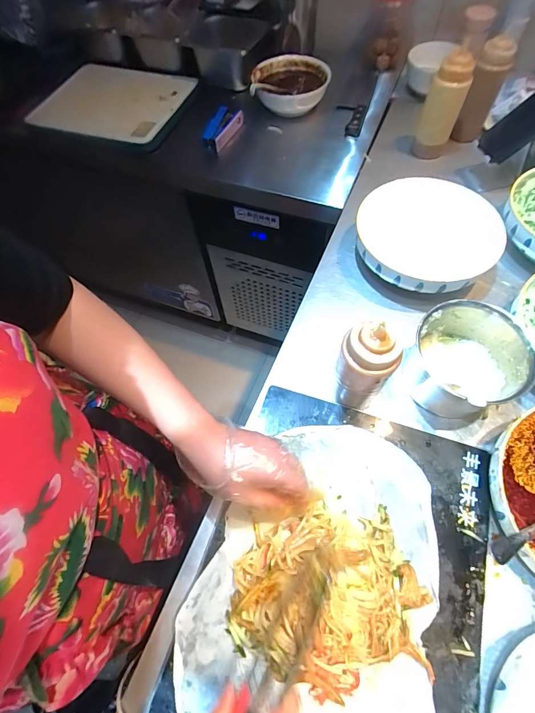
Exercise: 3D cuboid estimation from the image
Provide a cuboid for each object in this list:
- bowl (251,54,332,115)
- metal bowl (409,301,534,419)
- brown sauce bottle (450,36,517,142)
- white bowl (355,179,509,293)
[{"bbox_3d":[0.055,-0.639,0.834,0.177,0.067,0.183,7,63,5],"label":"bowl"},{"bbox_3d":[0.267,0.006,0.472,0.126,0.103,0.127,-1,63,1],"label":"metal bowl"},{"bbox_3d":[0.429,-0.532,0.706,0.064,0.160,0.054,30,67,16],"label":"brown sauce bottle"},{"bbox_3d":[0.265,-0.196,0.591,0.228,0.068,0.228,-1,63,1],"label":"white bowl"}]

